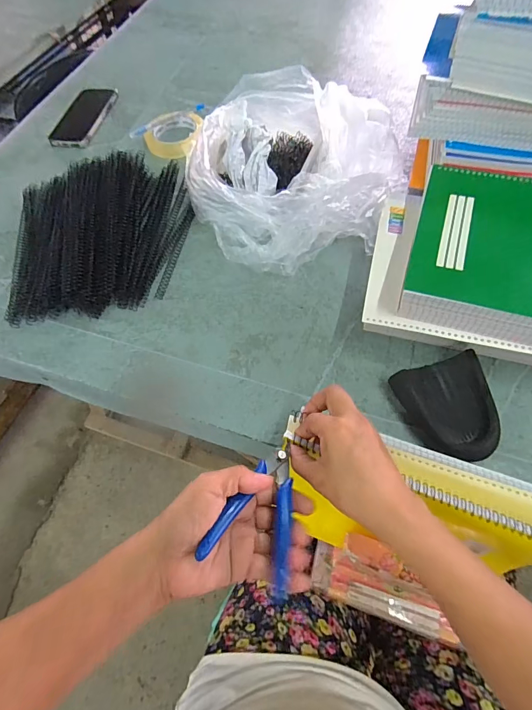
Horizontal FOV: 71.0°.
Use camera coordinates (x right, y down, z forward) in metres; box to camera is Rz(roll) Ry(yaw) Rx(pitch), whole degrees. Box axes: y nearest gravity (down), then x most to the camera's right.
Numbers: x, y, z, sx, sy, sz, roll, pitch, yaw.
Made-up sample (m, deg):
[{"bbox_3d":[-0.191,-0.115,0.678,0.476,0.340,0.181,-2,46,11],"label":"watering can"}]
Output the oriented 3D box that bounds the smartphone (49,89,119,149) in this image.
[{"bbox_3d":[-0.354,-0.466,0.730,0.075,0.016,0.170,9,64,9],"label":"smartphone"}]

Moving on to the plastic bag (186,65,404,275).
[{"bbox_3d":[0.023,-0.284,0.551,0.268,0.114,0.338,-19,63,-6],"label":"plastic bag"}]

